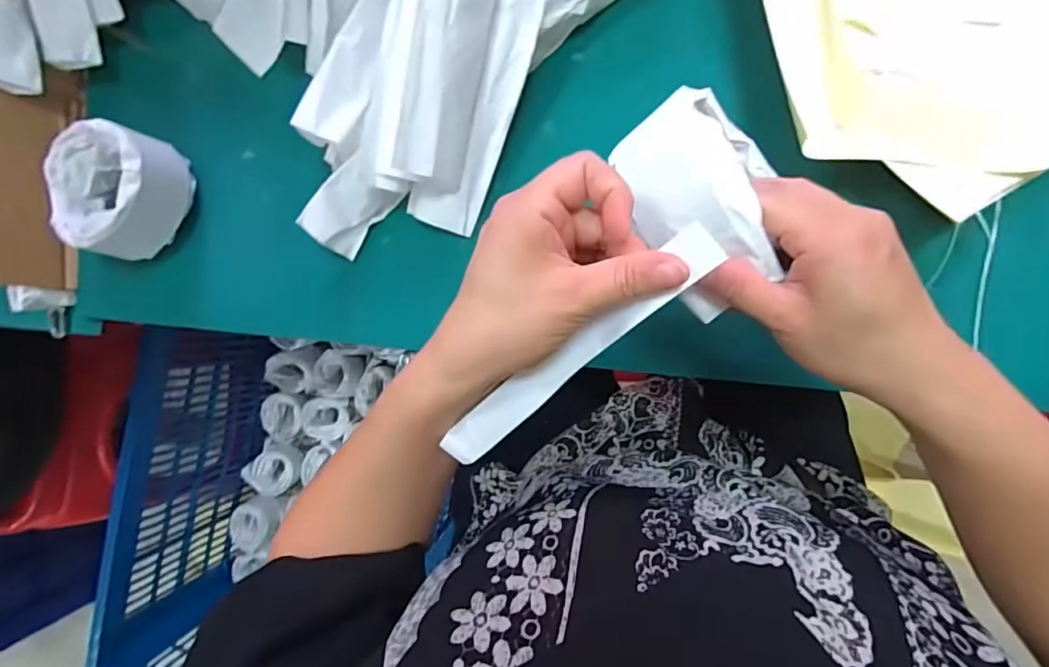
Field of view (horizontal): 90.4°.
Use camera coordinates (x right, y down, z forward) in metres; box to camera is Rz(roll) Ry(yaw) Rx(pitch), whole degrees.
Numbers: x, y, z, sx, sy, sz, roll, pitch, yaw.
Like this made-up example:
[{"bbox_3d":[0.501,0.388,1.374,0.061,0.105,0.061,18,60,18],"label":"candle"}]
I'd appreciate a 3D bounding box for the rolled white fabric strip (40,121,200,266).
[{"bbox_3d":[-0.304,-0.106,0.397,0.085,0.065,0.094,16,94,8],"label":"rolled white fabric strip"}]

